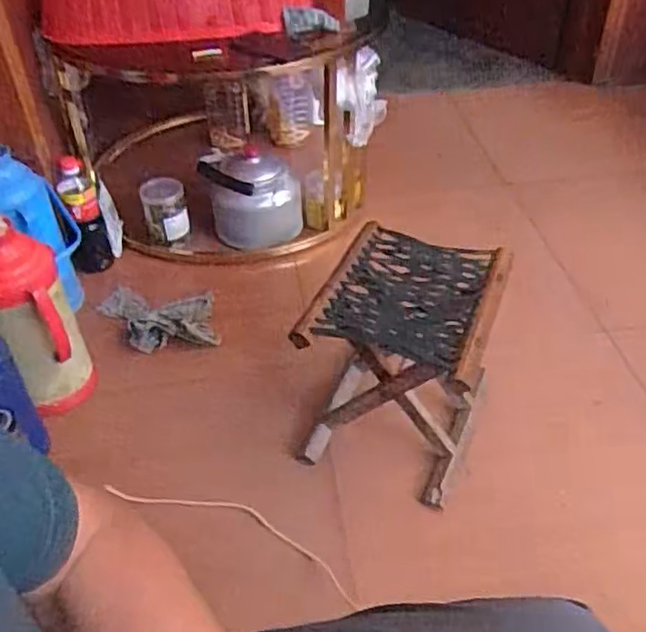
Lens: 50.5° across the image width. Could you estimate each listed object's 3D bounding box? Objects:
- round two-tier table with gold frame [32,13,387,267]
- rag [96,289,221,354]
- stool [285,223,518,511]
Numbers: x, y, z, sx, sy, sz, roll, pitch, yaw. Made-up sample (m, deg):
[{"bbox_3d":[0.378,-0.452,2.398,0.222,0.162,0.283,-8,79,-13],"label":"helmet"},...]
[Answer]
[{"bbox_3d":[-0.217,-0.483,1.672,0.630,0.491,0.683,-1,41,1],"label":"round two-tier table with gold frame"},{"bbox_3d":[-0.346,-0.004,1.432,0.240,0.073,0.217,-8,42,-7],"label":"rag"},{"bbox_3d":[0.130,0.078,1.142,0.257,0.312,0.291,14,44,17],"label":"stool"}]

